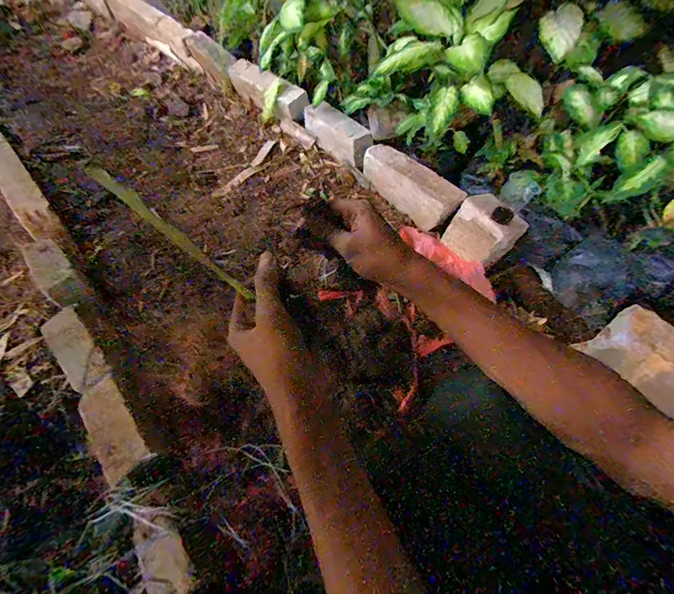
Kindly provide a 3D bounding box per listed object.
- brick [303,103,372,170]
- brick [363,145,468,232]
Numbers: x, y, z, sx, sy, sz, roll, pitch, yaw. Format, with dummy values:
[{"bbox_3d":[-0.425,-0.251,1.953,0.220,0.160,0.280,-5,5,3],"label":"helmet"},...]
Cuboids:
[{"bbox_3d":[0.002,-0.503,1.112,0.069,0.118,0.260,-37,65,-20],"label":"brick"},{"bbox_3d":[0.201,-0.304,0.985,0.078,0.116,0.310,-33,64,-18],"label":"brick"}]

